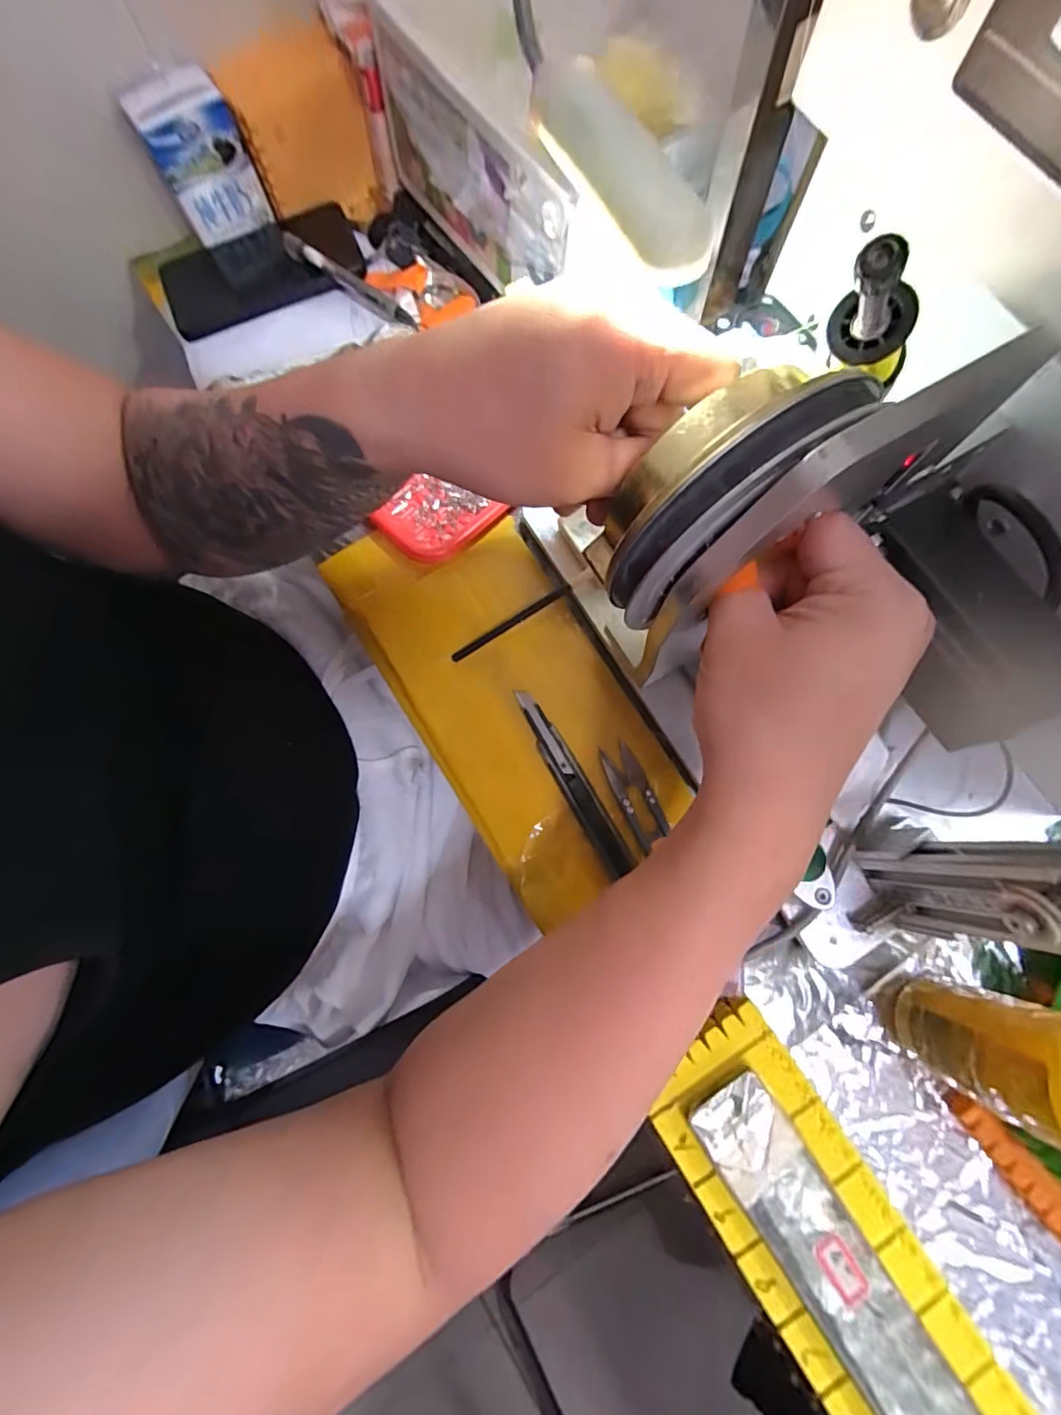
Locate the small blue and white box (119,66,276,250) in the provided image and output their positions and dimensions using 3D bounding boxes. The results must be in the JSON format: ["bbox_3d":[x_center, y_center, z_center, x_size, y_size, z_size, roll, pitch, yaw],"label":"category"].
[{"bbox_3d":[-0.257,-0.427,0.421,0.065,0.079,0.041,-33,77,-6],"label":"small blue and white box"}]

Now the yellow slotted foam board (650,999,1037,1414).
[{"bbox_3d":[0.179,0.318,0.256,0.079,0.032,0.340,-32,77,-6],"label":"yellow slotted foam board"}]

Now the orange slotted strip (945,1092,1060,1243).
[{"bbox_3d":[0.259,0.246,0.281,0.017,0.016,0.082,-39,78,-8],"label":"orange slotted strip"}]

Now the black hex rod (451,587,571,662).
[{"bbox_3d":[-0.013,-0.054,0.348,0.089,0.004,0.006,-29,78,11],"label":"black hex rod"}]

